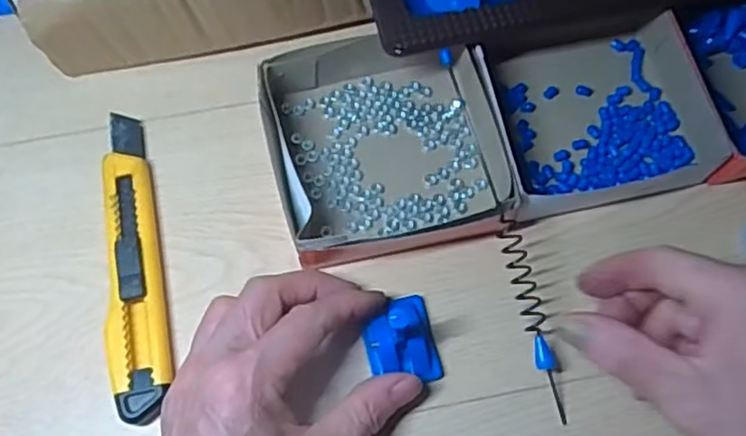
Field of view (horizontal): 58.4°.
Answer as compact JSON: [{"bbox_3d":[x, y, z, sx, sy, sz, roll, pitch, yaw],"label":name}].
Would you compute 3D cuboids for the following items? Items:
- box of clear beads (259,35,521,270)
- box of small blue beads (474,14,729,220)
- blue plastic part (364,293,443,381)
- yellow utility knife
[{"bbox_3d":[0.010,-0.045,0.371,0.125,0.034,0.129,-12,69,-3],"label":"box of clear beads"},{"bbox_3d":[0.130,-0.061,0.380,0.125,0.032,0.112,-12,69,-3],"label":"box of small blue beads"},{"bbox_3d":[0.014,0.062,0.339,0.036,0.017,0.044,-13,69,-4],"label":"blue plastic part"},{"bbox_3d":[-0.131,0.019,0.360,0.028,0.013,0.173,-12,69,-3],"label":"yellow utility knife"}]

